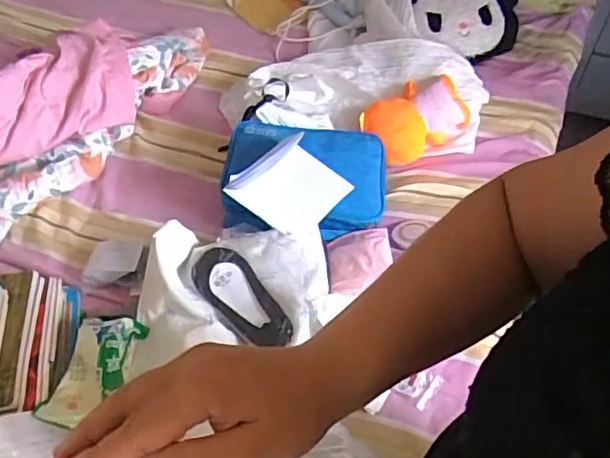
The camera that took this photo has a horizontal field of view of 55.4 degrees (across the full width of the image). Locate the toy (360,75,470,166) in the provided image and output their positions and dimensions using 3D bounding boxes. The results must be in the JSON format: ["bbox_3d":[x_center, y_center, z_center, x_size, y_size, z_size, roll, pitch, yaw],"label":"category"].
[{"bbox_3d":[0.205,-0.204,1.090,0.193,0.082,0.102,-27,58,-15],"label":"toy"}]

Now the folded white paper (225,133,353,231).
[{"bbox_3d":[-0.020,-0.071,0.925,0.148,0.046,0.158,43,65,-4],"label":"folded white paper"}]

